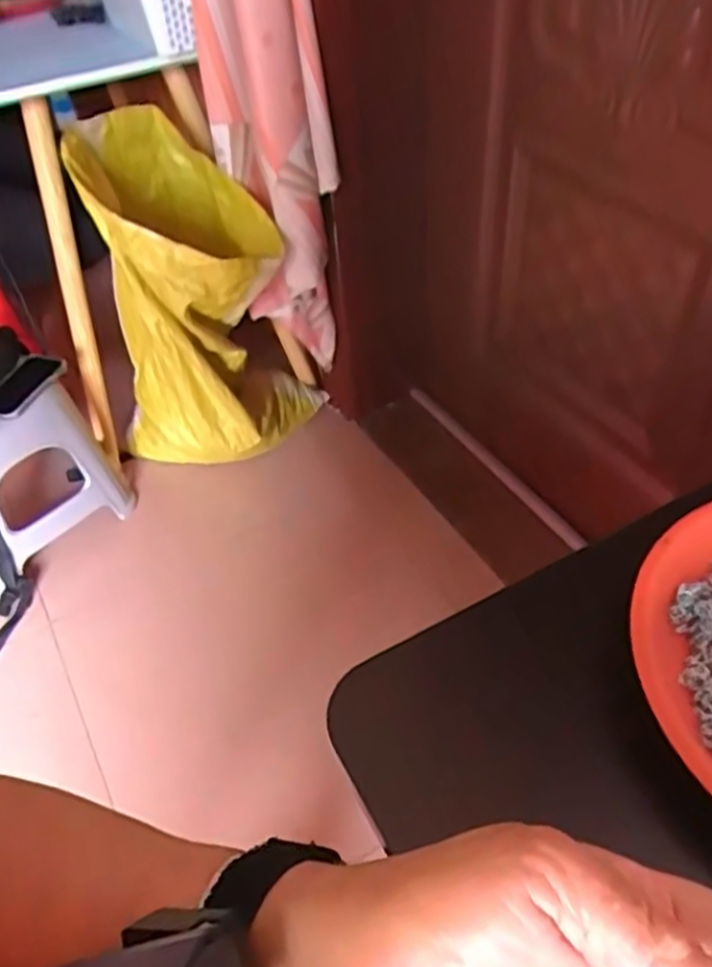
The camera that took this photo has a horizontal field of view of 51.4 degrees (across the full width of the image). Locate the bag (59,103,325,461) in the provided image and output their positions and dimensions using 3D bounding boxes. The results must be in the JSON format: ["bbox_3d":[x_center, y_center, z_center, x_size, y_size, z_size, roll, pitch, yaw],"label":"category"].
[{"bbox_3d":[-0.282,-0.318,1.330,0.381,0.628,0.411,-14,48,-9],"label":"bag"}]

